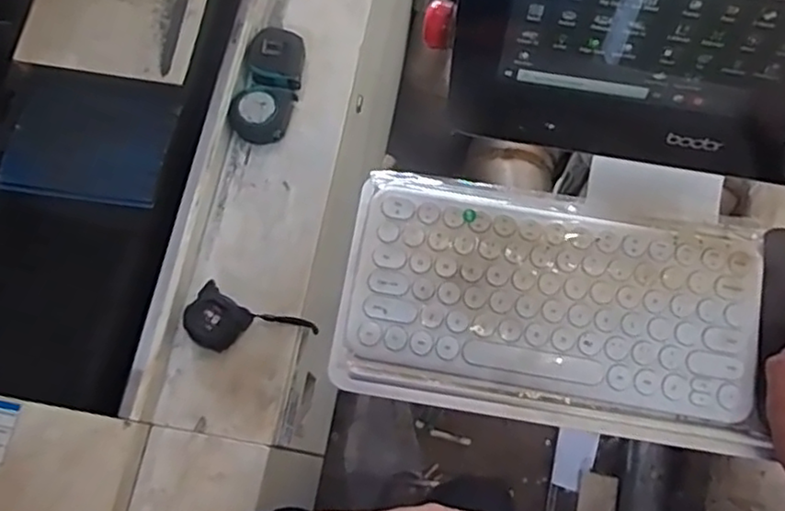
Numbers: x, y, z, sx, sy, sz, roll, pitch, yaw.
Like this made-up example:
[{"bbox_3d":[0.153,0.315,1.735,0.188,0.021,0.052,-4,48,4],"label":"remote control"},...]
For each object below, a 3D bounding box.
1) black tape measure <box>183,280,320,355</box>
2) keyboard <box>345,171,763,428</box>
[{"bbox_3d":[-0.181,0.085,0.800,0.131,0.041,0.075,21,74,8],"label":"black tape measure"},{"bbox_3d":[0.116,0.026,0.485,0.283,0.017,0.145,9,73,4],"label":"keyboard"}]

